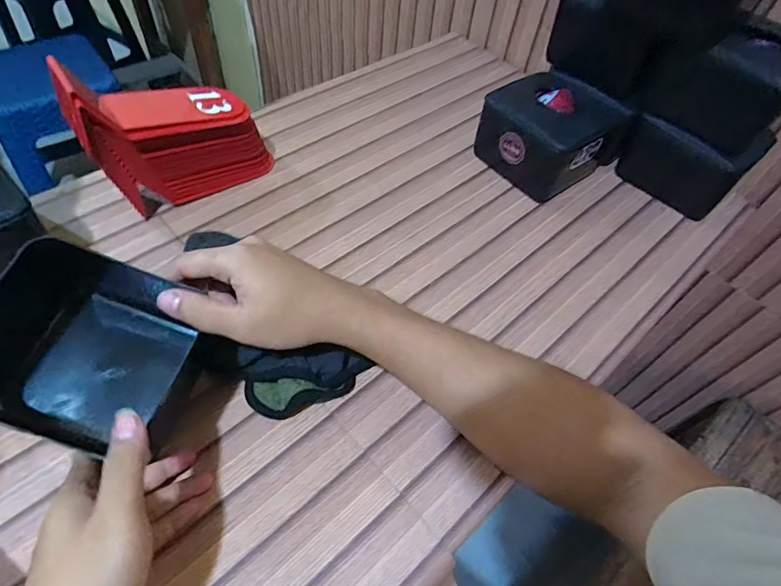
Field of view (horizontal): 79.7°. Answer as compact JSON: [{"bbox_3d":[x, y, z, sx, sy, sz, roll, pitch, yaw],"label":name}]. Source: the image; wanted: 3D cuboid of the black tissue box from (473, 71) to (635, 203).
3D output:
[{"bbox_3d":[0.197,-0.196,0.575,0.134,0.089,0.128,-33,63,-26],"label":"black tissue box"}]

